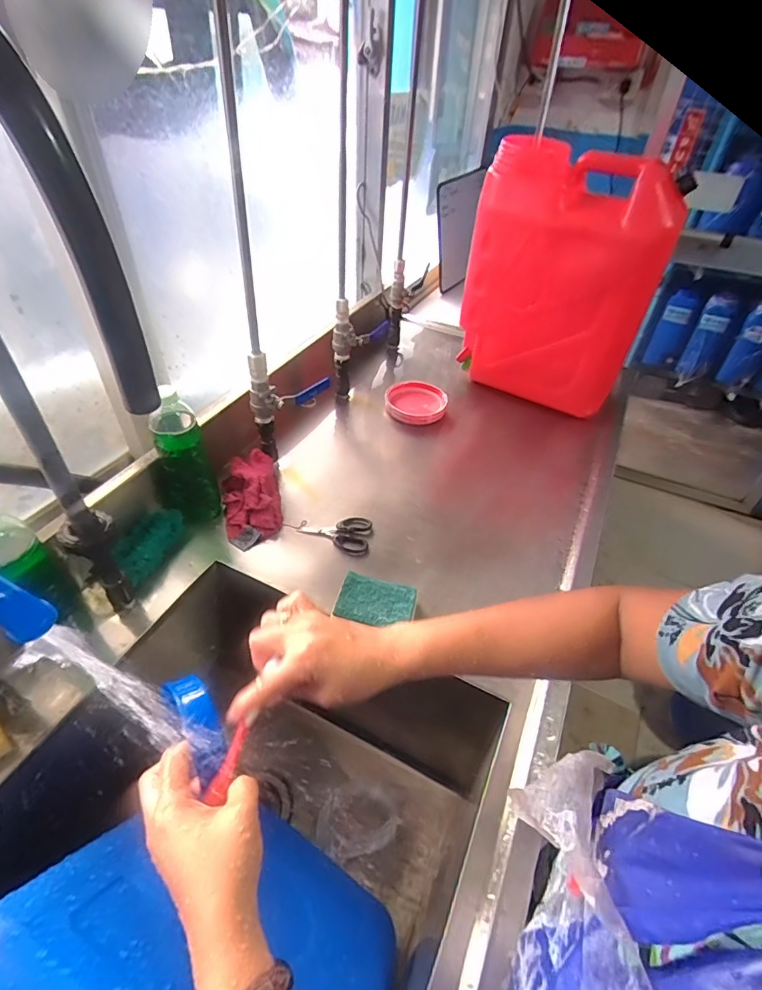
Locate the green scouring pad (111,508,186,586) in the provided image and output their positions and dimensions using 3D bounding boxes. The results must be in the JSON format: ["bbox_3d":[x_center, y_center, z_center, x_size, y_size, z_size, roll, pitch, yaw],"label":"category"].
[{"bbox_3d":[-0.316,0.068,0.645,0.053,0.036,0.121,13,44,9],"label":"green scouring pad"}]

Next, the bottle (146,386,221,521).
[{"bbox_3d":[-0.273,-0.041,0.651,0.055,0.193,0.068,29,49,25],"label":"bottle"}]

